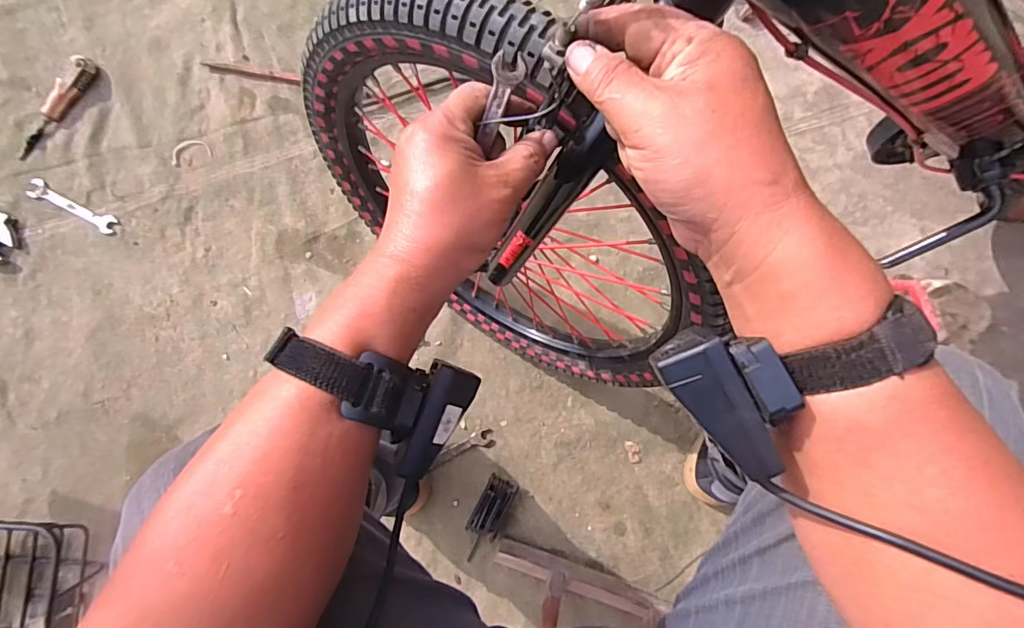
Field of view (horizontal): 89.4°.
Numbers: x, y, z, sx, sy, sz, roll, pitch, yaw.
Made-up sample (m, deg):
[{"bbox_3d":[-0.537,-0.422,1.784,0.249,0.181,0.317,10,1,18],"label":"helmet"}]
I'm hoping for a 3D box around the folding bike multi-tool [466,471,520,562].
[{"bbox_3d":[-0.036,0.298,0.752,0.046,0.021,0.122,26,89,2],"label":"folding bike multi-tool"}]

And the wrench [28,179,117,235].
[{"bbox_3d":[-0.676,-0.165,0.794,0.138,0.014,0.028,27,84,3],"label":"wrench"}]

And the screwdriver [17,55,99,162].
[{"bbox_3d":[-0.706,-0.318,0.795,0.026,0.024,0.181,36,84,4],"label":"screwdriver"}]

